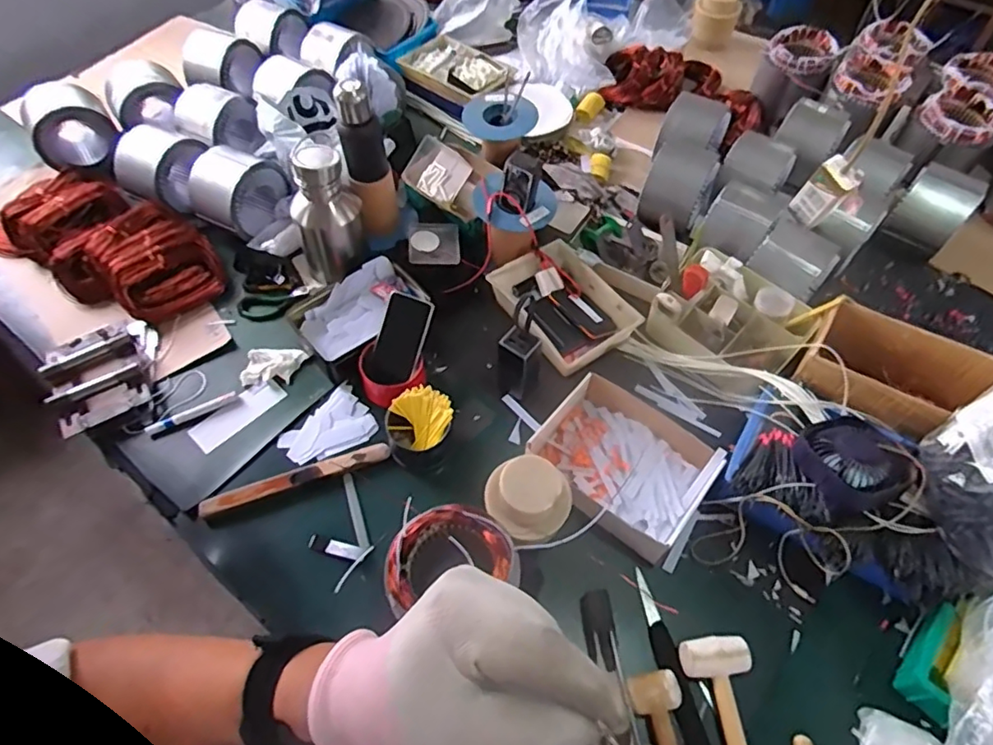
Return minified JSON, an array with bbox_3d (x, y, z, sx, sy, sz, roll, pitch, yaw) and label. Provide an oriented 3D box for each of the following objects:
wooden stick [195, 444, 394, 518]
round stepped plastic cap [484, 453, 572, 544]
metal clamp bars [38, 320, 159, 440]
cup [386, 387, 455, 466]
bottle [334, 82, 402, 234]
[{"bbox_3d":[-0.300,0.161,0.869,0.277,0.018,0.031,-18,59,-11],"label":"wooden stick"},{"bbox_3d":[0.042,0.158,0.744,0.106,0.053,0.103,0,58,0],"label":"round stepped plastic cap"},{"bbox_3d":[-0.648,0.000,0.954,0.166,0.039,0.177,-28,62,-16],"label":"metal clamp bars"},{"bbox_3d":[-0.117,0.084,0.883,0.102,0.086,0.094,0,58,0],"label":"cup"},{"bbox_3d":[-0.236,-0.371,1.030,0.062,0.270,0.086,27,62,16],"label":"bottle"}]

